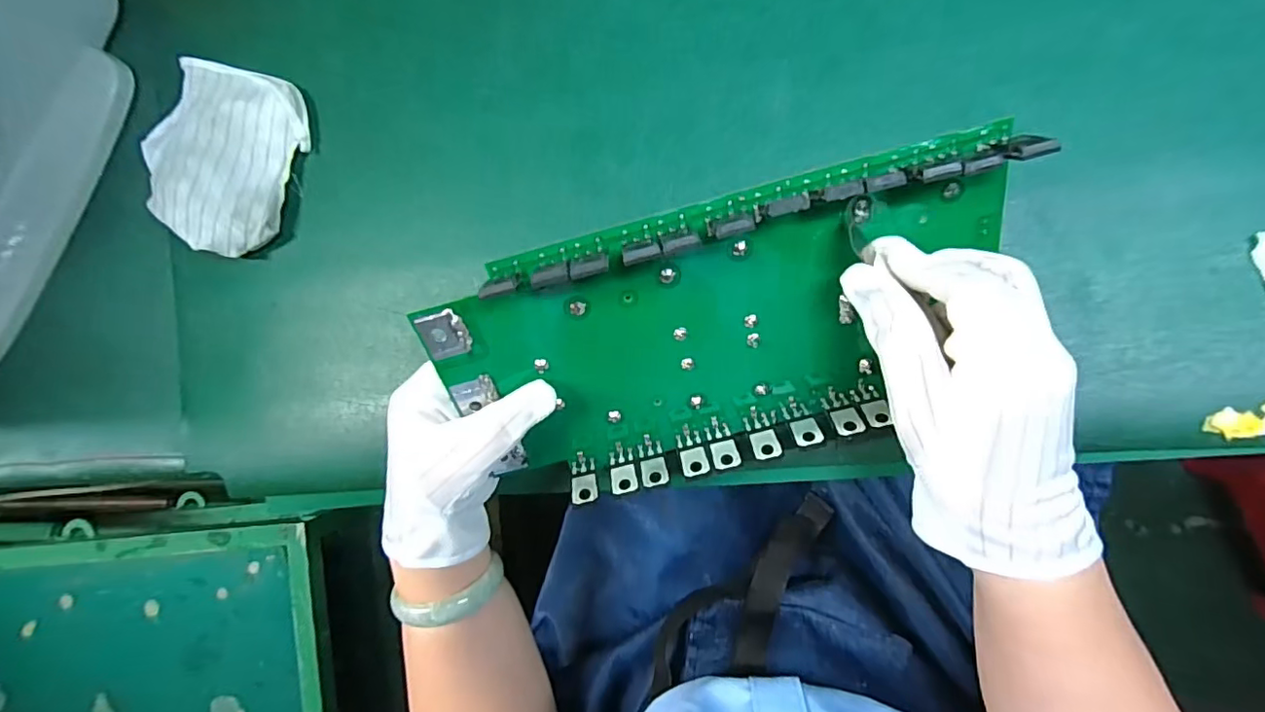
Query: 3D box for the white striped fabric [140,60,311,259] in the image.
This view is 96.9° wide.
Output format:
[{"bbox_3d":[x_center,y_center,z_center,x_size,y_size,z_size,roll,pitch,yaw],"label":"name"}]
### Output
[{"bbox_3d":[-0.277,-0.134,0.380,0.096,0.031,0.121,17,92,8],"label":"white striped fabric"}]

